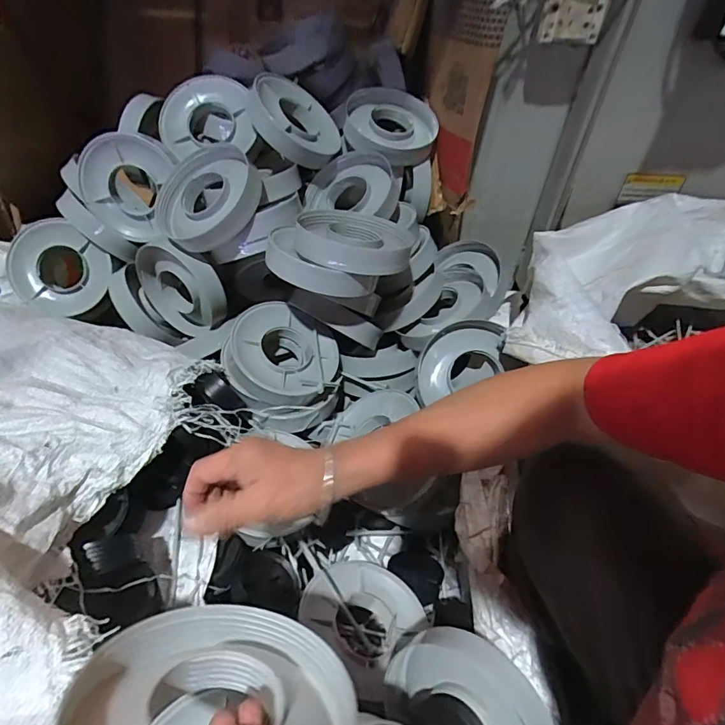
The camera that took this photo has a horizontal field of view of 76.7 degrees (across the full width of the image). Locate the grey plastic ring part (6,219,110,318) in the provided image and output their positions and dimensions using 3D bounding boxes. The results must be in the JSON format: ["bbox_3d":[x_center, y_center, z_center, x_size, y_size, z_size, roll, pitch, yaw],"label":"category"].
[{"bbox_3d":[-0.493,-0.151,0.742,0.158,0.150,0.032,-19,8,-3],"label":"grey plastic ring part"}]

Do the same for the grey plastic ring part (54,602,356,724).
[{"bbox_3d":[-0.084,0.204,0.265,0.156,0.033,0.146,10,8,-26],"label":"grey plastic ring part"}]

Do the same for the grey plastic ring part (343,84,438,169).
[{"bbox_3d":[0.050,-0.402,0.782,0.159,0.046,0.164,5,68,-2],"label":"grey plastic ring part"}]

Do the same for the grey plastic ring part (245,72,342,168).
[{"bbox_3d":[-0.108,-0.390,0.740,0.160,0.039,0.152,22,57,-24],"label":"grey plastic ring part"}]

